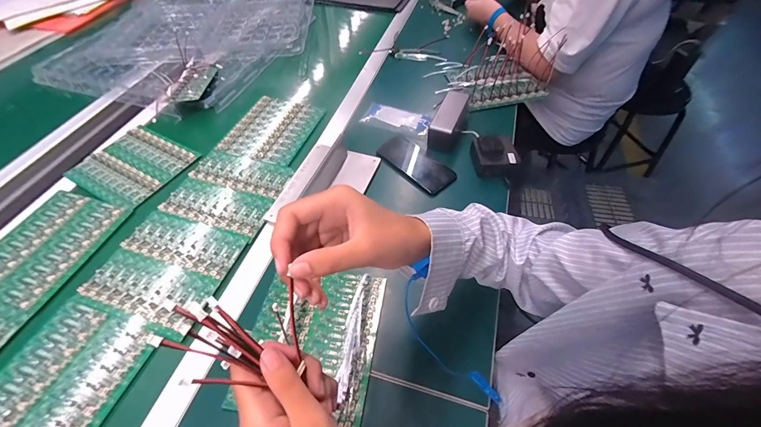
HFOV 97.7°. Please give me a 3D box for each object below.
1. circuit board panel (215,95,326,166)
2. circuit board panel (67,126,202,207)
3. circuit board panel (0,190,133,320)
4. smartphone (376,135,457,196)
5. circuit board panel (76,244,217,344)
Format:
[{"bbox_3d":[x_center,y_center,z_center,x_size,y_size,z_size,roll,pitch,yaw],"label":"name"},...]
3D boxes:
[{"bbox_3d":[-0.232,-0.185,0.723,0.167,0.011,0.190,14,55,13],"label":"circuit board panel"},{"bbox_3d":[-0.494,-0.098,0.668,0.192,0.010,0.172,24,58,20],"label":"circuit board panel"},{"bbox_3d":[-0.557,0.053,0.558,0.172,0.018,0.203,13,54,13],"label":"circuit board panel"},{"bbox_3d":[0.068,-0.097,0.642,0.070,0.016,0.156,-38,60,-23],"label":"smartphone"},{"bbox_3d":[-0.353,0.113,0.506,0.197,0.004,0.091,16,56,11],"label":"circuit board panel"}]

